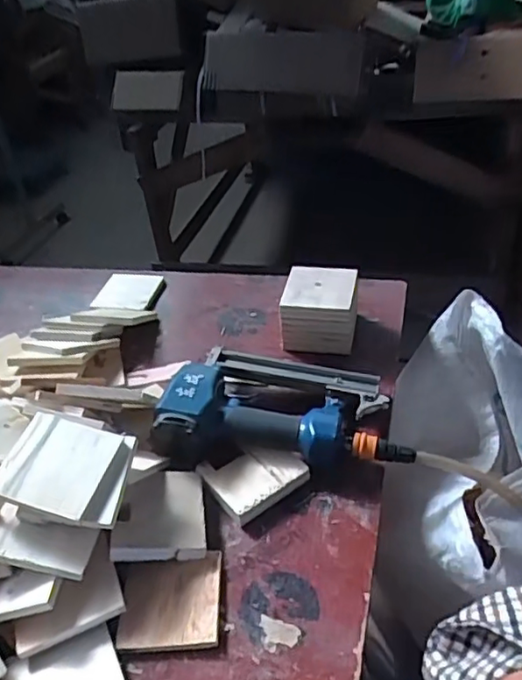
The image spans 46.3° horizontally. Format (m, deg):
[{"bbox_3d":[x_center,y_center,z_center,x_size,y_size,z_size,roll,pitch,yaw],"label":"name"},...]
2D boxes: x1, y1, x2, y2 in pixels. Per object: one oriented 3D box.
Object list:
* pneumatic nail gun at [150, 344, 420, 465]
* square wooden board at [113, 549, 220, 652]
[{"bbox_3d":[0.022,0.067,0.682,0.255,0.075,0.141,-1,40,6],"label":"pneumatic nail gun"},{"bbox_3d":[-0.079,0.229,0.541,0.085,0.008,0.081,-2,44,1],"label":"square wooden board"}]

